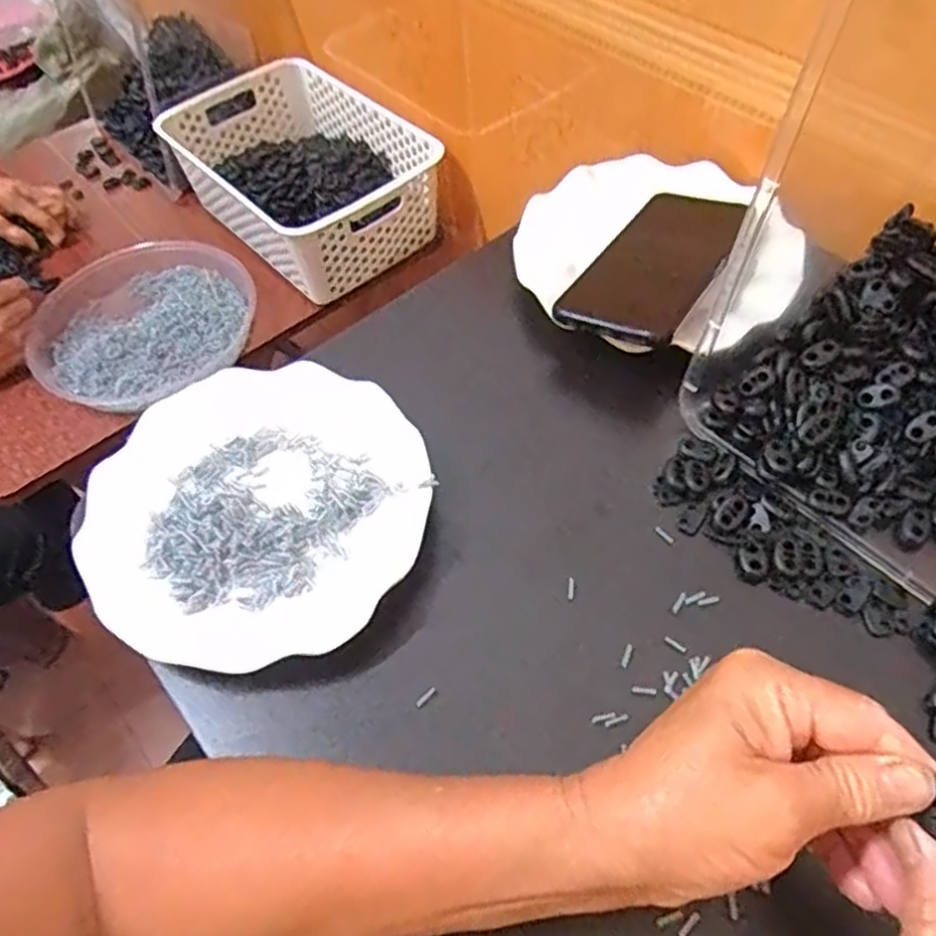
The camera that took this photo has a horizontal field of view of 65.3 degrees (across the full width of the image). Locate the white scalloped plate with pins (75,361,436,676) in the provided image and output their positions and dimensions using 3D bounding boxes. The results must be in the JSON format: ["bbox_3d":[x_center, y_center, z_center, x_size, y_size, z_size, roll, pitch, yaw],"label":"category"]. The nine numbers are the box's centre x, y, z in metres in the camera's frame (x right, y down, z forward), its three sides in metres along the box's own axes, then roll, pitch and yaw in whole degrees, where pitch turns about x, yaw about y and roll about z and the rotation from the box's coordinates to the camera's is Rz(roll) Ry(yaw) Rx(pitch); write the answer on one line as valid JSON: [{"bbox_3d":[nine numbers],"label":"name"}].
[{"bbox_3d":[-0.112,0.022,0.398,0.177,0.023,0.177,-2,56,3],"label":"white scalloped plate with pins"}]

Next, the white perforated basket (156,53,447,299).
[{"bbox_3d":[-0.187,-0.340,0.853,0.201,0.110,0.305,-38,61,-19],"label":"white perforated basket"}]

